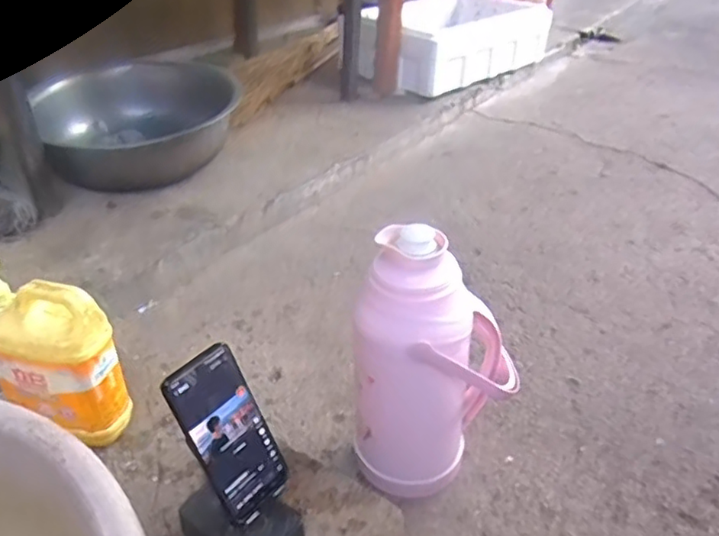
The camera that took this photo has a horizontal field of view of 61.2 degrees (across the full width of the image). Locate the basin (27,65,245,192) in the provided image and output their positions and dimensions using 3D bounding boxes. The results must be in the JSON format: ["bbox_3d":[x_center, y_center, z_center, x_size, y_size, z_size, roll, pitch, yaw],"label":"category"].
[{"bbox_3d":[-0.624,-0.442,1.769,0.548,0.188,0.548,-1,32,1],"label":"basin"}]

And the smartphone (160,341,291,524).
[{"bbox_3d":[-0.123,0.158,0.580,0.007,0.164,0.076,-5,25,46],"label":"smartphone"}]

